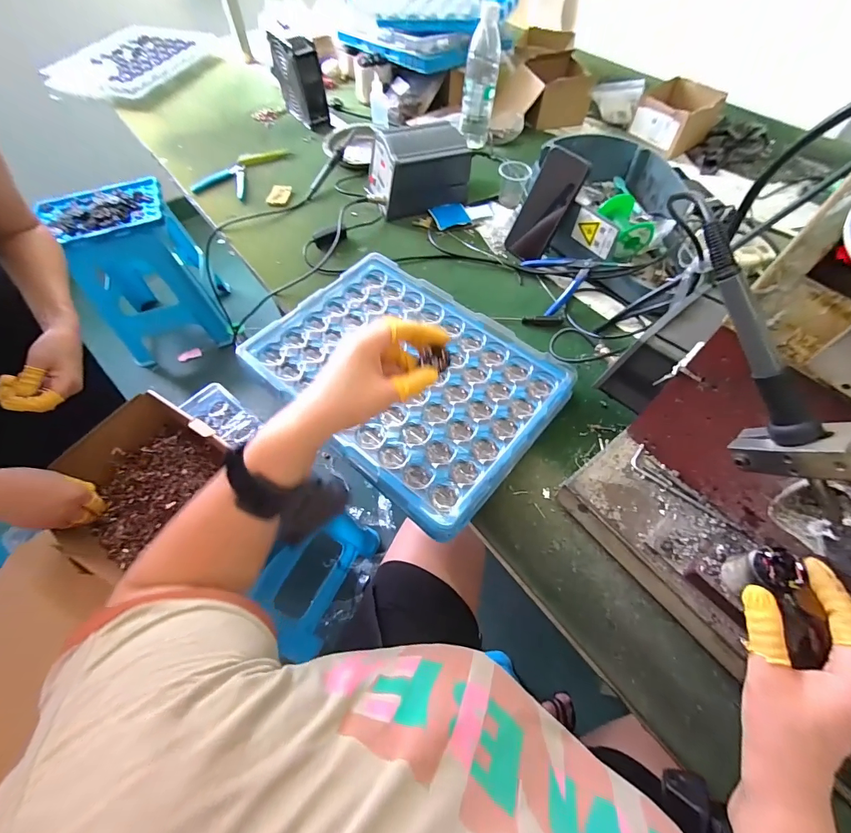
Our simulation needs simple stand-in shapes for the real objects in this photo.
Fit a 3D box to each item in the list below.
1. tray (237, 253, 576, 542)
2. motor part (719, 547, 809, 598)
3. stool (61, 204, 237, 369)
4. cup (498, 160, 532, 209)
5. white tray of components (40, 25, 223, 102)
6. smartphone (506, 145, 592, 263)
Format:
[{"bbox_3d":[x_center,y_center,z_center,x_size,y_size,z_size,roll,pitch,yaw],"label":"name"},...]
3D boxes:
[{"bbox_3d":[-0.031,-0.058,0.529,0.386,0.039,0.282,36,66,21],"label":"tray"},{"bbox_3d":[0.266,0.125,0.309,0.029,0.043,0.032,9,60,7],"label":"motor part"},{"bbox_3d":[-1.005,-0.505,1.436,0.353,0.428,0.362,-15,60,-8],"label":"stool"},{"bbox_3d":[0.165,-0.441,0.737,0.058,0.057,0.068,12,60,9],"label":"cup"},{"bbox_3d":[-0.789,-0.976,1.074,0.307,0.045,0.403,15,60,10],"label":"white tray of components"},{"bbox_3d":[0.191,-0.335,0.629,0.077,0.158,0.012,44,42,20],"label":"smartphone"}]

